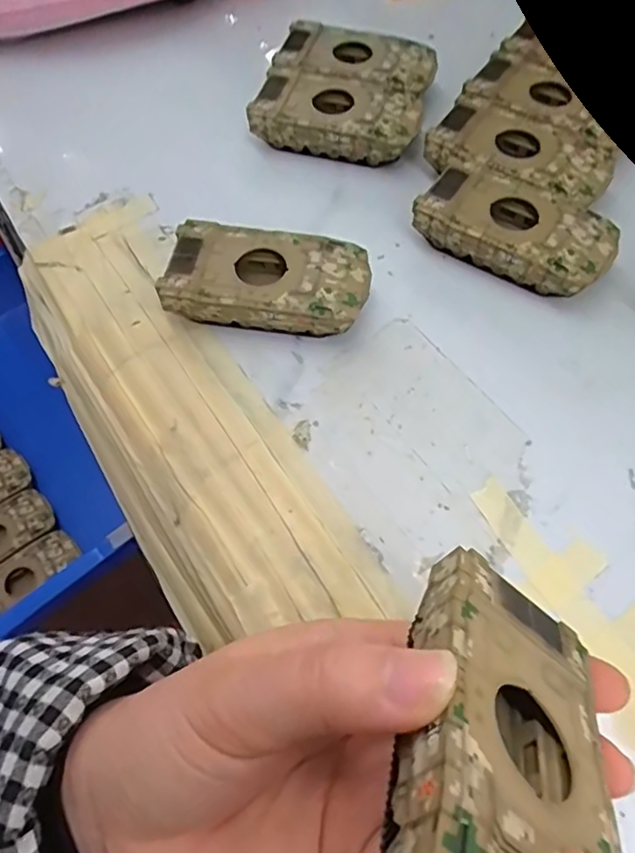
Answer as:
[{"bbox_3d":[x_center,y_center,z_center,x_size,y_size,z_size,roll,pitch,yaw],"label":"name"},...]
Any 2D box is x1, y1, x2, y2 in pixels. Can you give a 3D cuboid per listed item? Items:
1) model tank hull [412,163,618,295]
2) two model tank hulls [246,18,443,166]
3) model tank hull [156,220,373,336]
[{"bbox_3d":[0.103,-0.100,0.314,0.094,0.027,0.050,30,66,16],"label":"model tank hull"},{"bbox_3d":[0.019,-0.203,0.371,0.094,0.027,0.096,15,63,9],"label":"two model tank hulls"},{"bbox_3d":[-0.024,-0.070,0.300,0.095,0.027,0.051,9,62,7],"label":"model tank hull"}]

